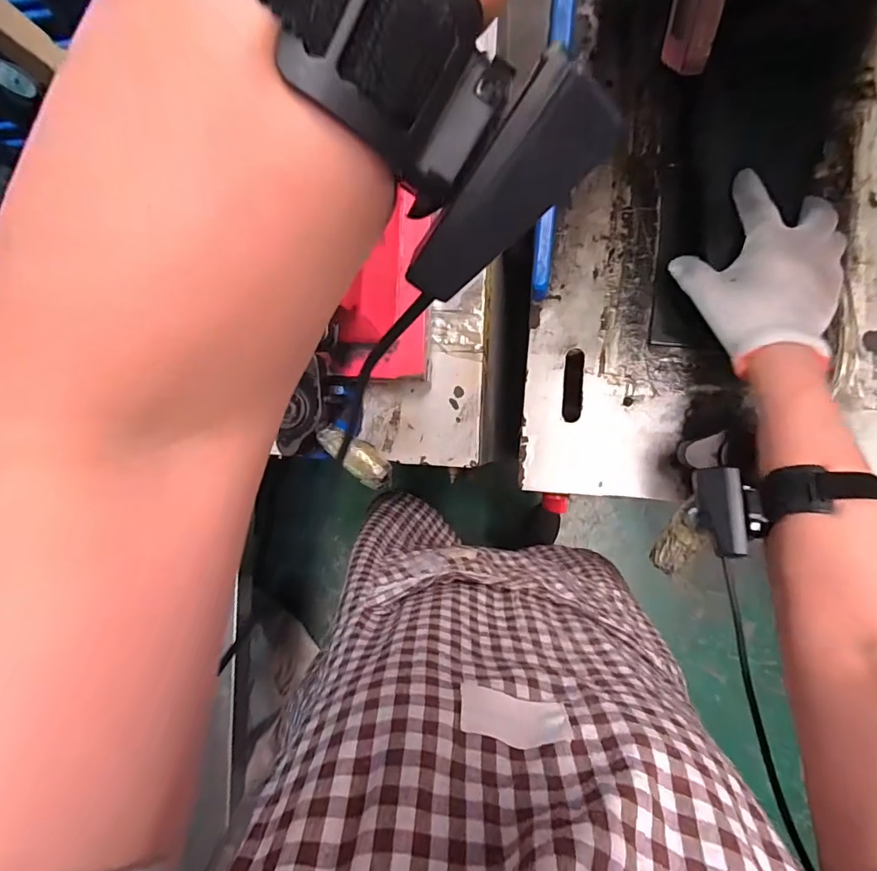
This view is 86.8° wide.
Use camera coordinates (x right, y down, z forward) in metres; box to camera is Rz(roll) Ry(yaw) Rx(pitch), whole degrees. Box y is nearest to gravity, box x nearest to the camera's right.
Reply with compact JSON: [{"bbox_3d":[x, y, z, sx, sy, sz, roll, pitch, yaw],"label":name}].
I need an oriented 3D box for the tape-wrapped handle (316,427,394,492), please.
[{"bbox_3d":[-0.087,0.021,0.484,0.087,0.019,0.033,34,95,5],"label":"tape-wrapped handle"}]

